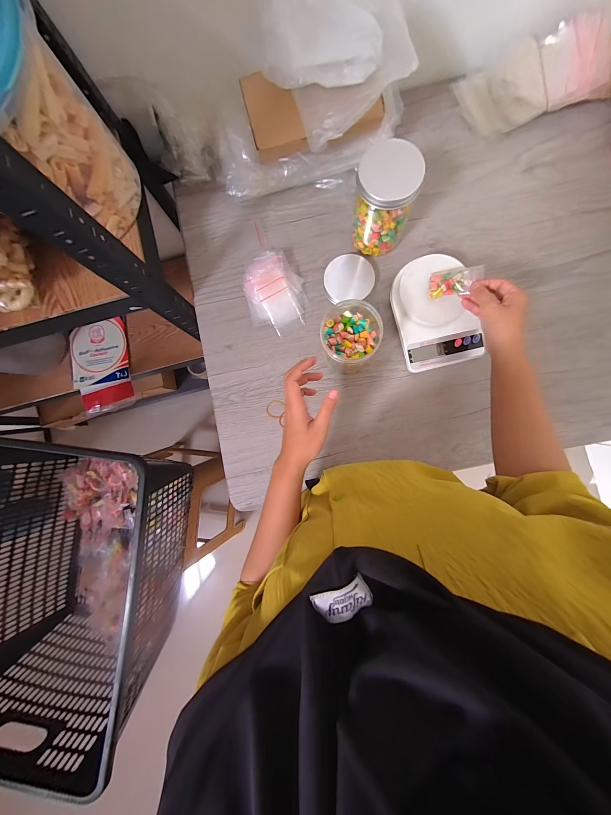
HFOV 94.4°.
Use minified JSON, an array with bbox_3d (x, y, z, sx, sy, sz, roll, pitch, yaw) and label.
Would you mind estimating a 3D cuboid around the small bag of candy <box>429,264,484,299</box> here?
[{"bbox_3d":[0.232,-0.198,0.438,0.073,0.021,0.045,0,84,26],"label":"small bag of candy"}]

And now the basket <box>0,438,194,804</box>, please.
[{"bbox_3d":[-0.489,0.357,0.627,0.427,0.308,0.567,7,86,5],"label":"basket"}]

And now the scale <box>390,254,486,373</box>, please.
[{"bbox_3d":[0.211,-0.155,0.468,0.120,0.043,0.171,-15,85,3],"label":"scale"}]

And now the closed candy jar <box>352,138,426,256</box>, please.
[{"bbox_3d":[0.119,-0.308,0.438,0.083,0.133,0.076,0,86,5],"label":"closed candy jar"}]

